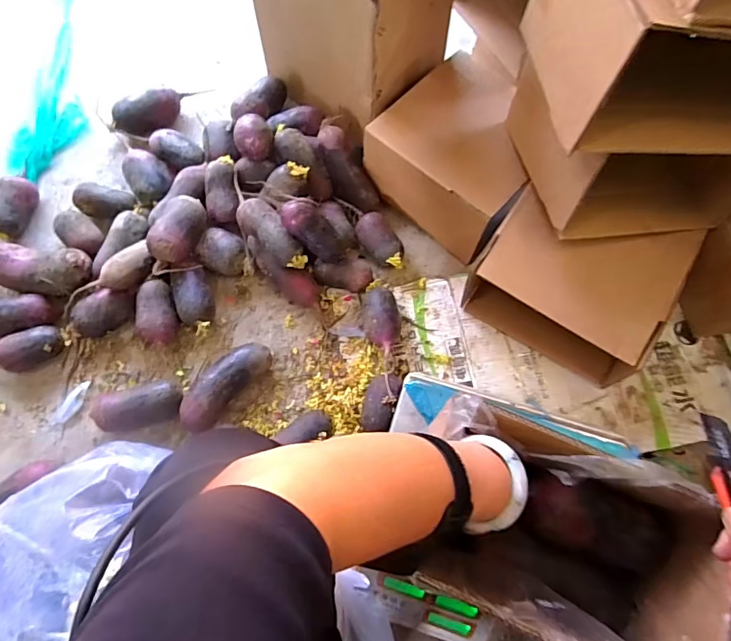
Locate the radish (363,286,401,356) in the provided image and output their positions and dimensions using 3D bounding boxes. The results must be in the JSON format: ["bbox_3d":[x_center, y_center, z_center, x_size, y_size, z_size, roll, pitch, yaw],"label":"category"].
[{"bbox_3d":[0.026,0.000,0.754,0.065,0.061,0.106,3,70,2],"label":"radish"}]

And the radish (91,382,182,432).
[{"bbox_3d":[-0.345,0.134,0.711,0.127,0.065,0.063,-13,71,-4],"label":"radish"}]

